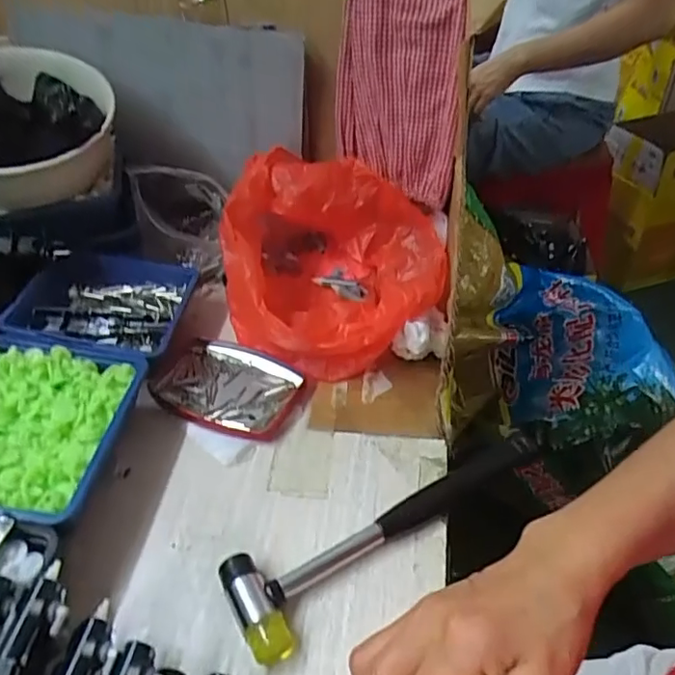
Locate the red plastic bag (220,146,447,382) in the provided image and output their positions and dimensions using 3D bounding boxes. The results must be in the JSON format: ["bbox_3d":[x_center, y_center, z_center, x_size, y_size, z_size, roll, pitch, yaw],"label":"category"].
[{"bbox_3d":[-0.003,-0.071,0.513,0.188,0.118,0.202,1,42,5],"label":"red plastic bag"}]

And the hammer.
[{"bbox_3d":[0.041,0.122,0.374,0.232,0.022,0.061,-24,46,-21],"label":"hammer"}]

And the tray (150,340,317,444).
[{"bbox_3d":[-0.094,0.041,0.478,0.134,0.013,0.086,18,46,22],"label":"tray"}]

